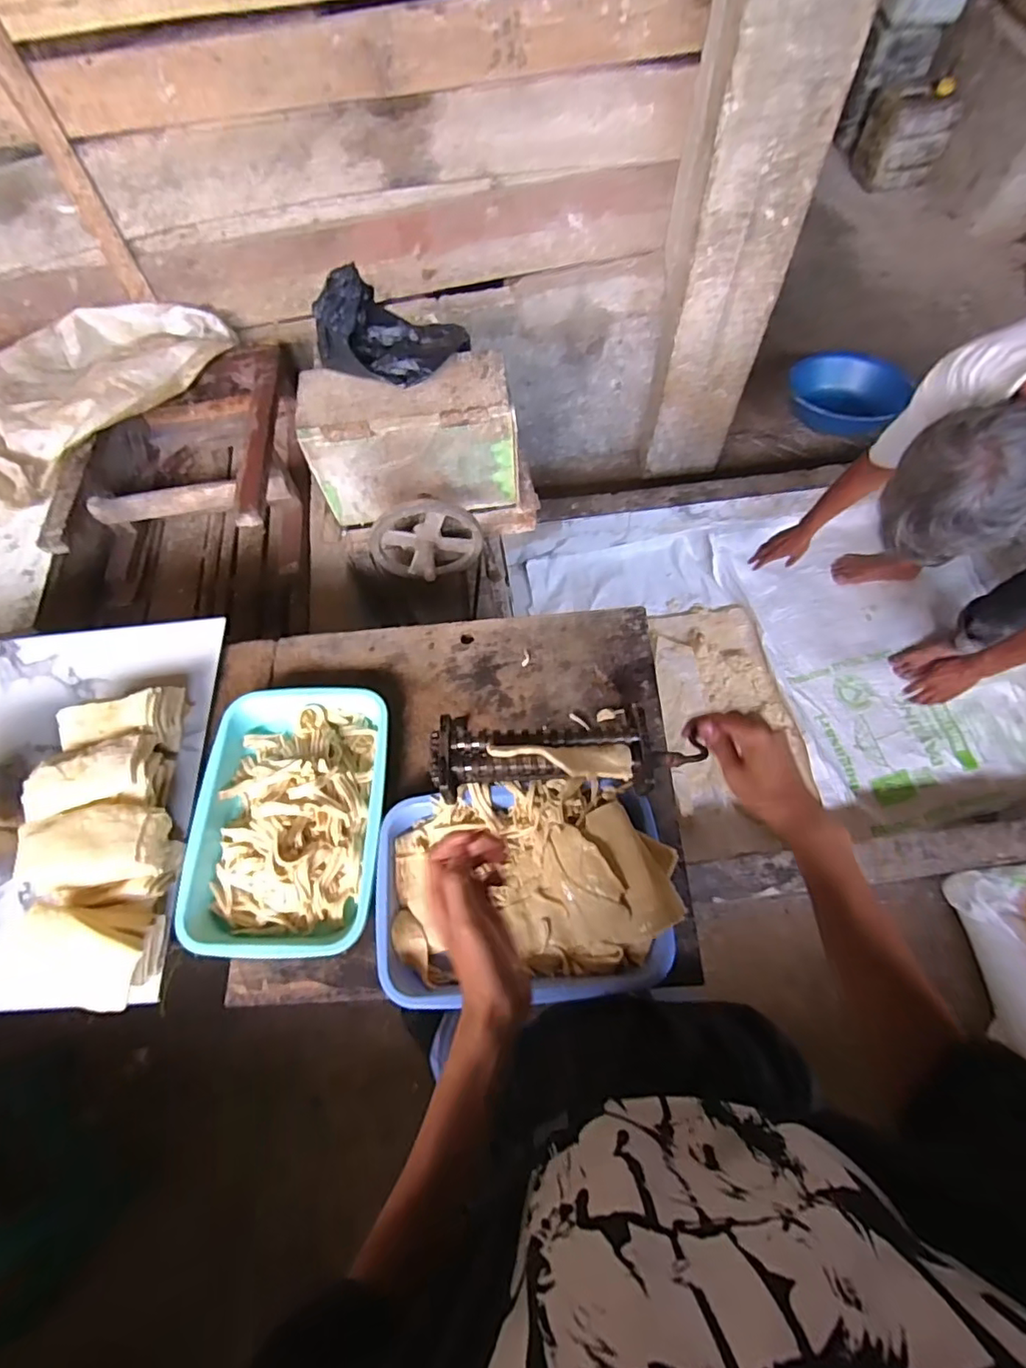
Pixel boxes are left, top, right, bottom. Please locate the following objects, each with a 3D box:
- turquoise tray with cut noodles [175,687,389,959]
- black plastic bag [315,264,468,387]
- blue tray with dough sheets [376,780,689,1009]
[{"bbox_3d":[-0.269,0.150,0.697,0.230,0.059,0.326,-2,66,2],"label":"turquoise tray with cut noodles"},{"bbox_3d":[-0.201,-0.575,0.922,0.225,0.094,0.178,15,68,9],"label":"black plastic bag"},{"bbox_3d":[0.010,0.220,0.626,0.314,0.075,0.220,-5,66,1],"label":"blue tray with dough sheets"}]

